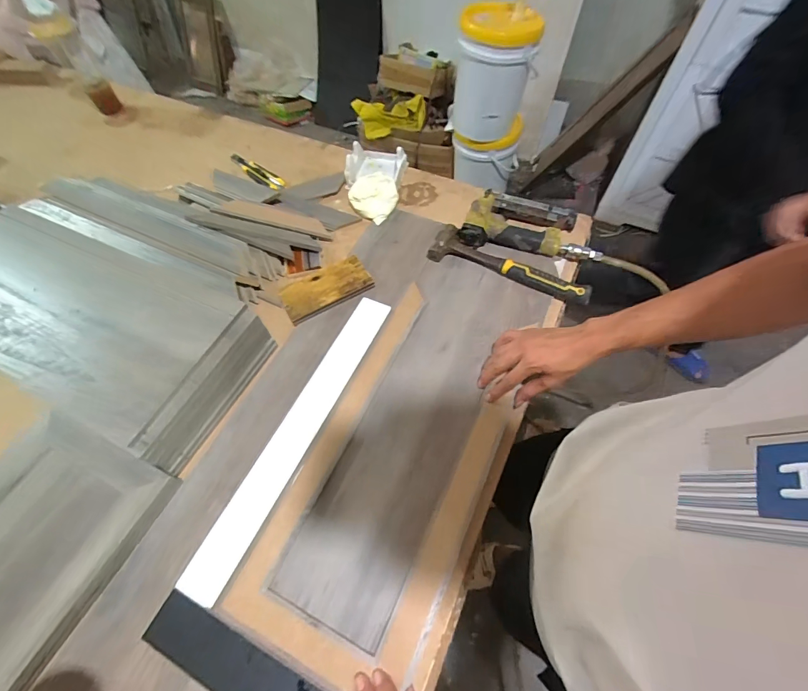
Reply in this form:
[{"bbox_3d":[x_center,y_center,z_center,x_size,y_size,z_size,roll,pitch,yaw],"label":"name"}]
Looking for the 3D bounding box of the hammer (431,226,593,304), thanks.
[{"bbox_3d":[0.182,-0.144,0.663,0.275,0.037,0.070,22,63,14],"label":"hammer"}]

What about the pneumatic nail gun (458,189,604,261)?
[{"bbox_3d":[0.230,-0.225,0.700,0.232,0.042,0.125,11,61,8],"label":"pneumatic nail gun"}]

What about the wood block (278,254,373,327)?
[{"bbox_3d":[-0.136,-0.102,0.660,0.151,0.012,0.095,-28,63,-13],"label":"wood block"}]

